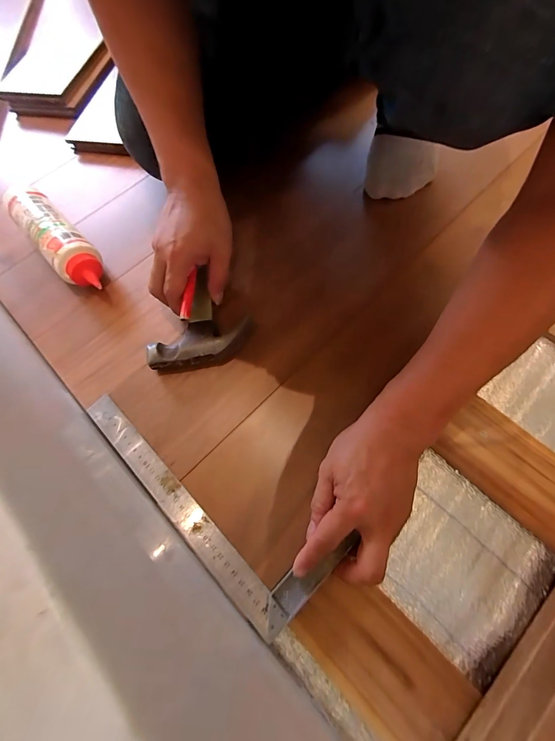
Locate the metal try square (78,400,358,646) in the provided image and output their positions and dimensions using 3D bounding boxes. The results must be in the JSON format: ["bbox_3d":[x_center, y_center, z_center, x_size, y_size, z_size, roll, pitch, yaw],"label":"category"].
[{"bbox_3d":[-0.083,0.117,0.356,0.298,0.007,0.104,35,73,18],"label":"metal try square"}]

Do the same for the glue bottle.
[{"bbox_3d":[-0.292,-0.174,0.471,0.057,0.059,0.204,-41,69,-13],"label":"glue bottle"}]

